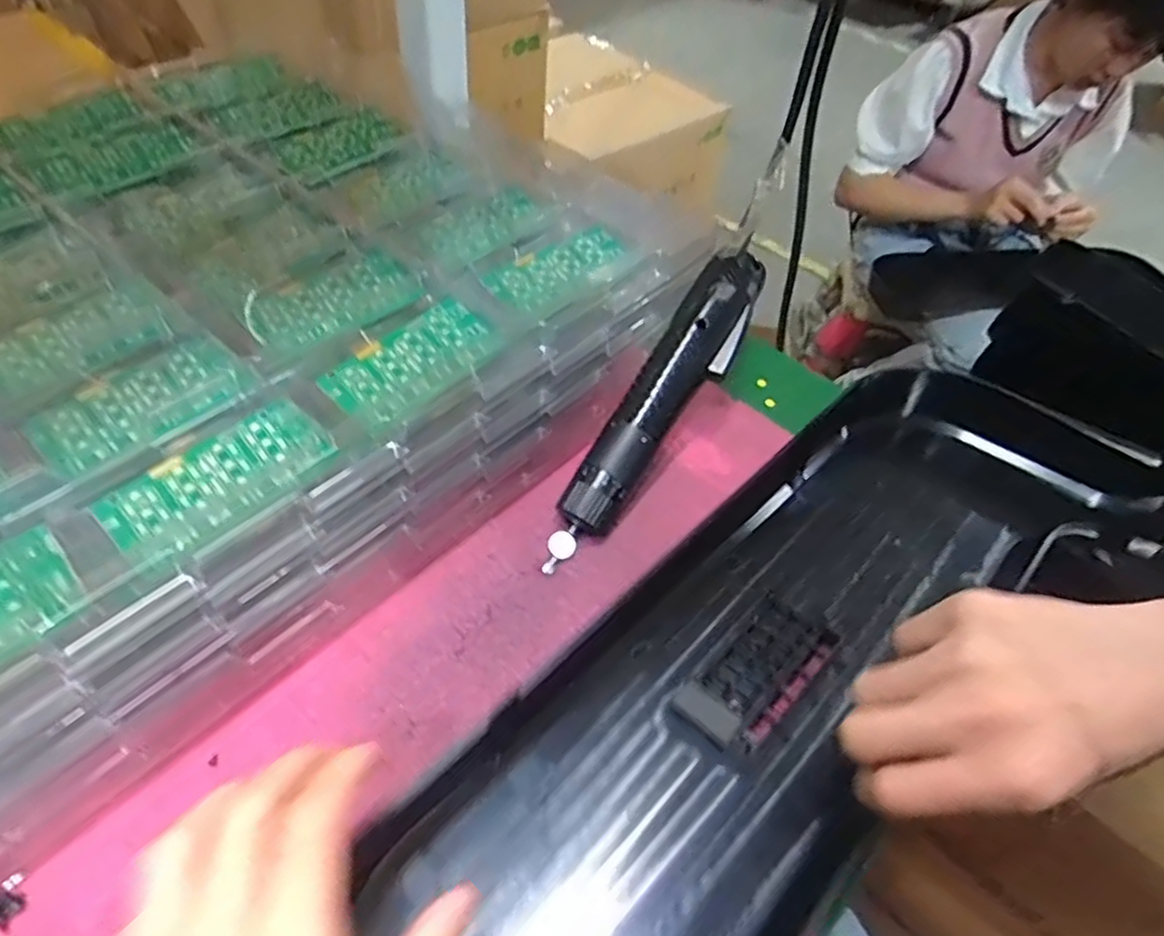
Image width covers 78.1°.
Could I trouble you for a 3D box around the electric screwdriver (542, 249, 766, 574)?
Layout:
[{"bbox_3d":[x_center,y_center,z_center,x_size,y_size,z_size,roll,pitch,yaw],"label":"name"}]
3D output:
[{"bbox_3d":[0.043,-0.037,0.421,0.041,0.030,0.213,30,78,17],"label":"electric screwdriver"}]

